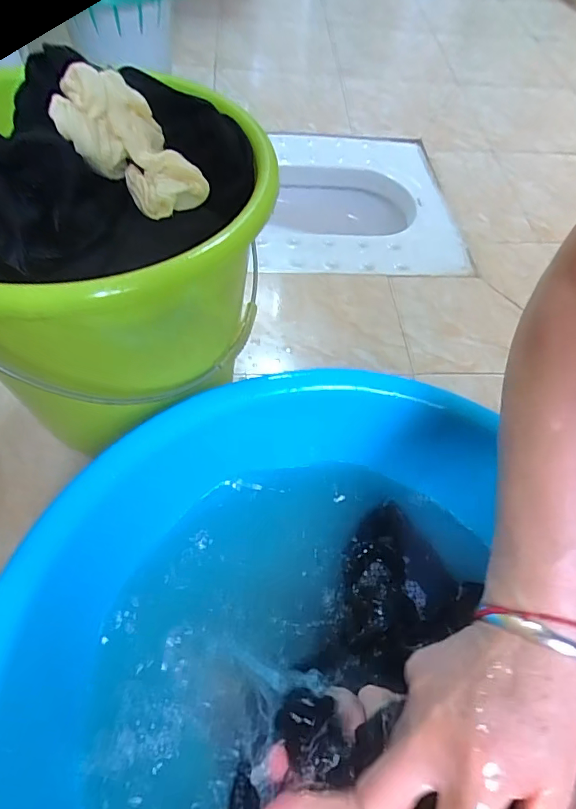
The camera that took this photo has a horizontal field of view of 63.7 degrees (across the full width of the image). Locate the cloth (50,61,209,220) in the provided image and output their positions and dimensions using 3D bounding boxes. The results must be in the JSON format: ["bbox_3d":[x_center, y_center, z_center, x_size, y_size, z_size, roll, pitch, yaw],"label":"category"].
[{"bbox_3d":[-0.106,-0.180,0.323,0.112,0.039,0.064,42,75,-25],"label":"cloth"}]

